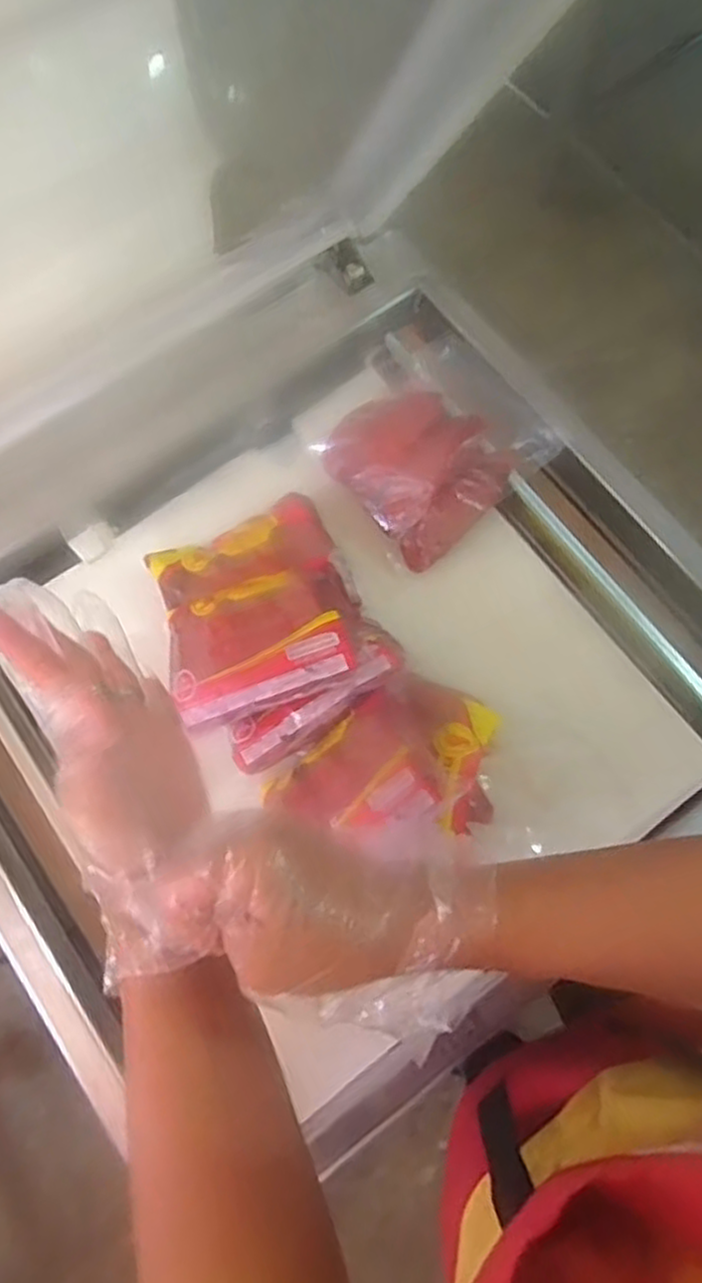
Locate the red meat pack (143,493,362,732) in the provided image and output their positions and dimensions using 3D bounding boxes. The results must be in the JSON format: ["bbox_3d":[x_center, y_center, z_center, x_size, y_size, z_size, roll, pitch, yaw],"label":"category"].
[{"bbox_3d":[-0.068,-0.026,0.531,0.129,0.028,0.156,-23,53,6],"label":"red meat pack"}]

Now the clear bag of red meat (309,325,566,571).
[{"bbox_3d":[0.055,-0.159,0.598,0.142,0.039,0.162,-37,77,-10],"label":"clear bag of red meat"}]

